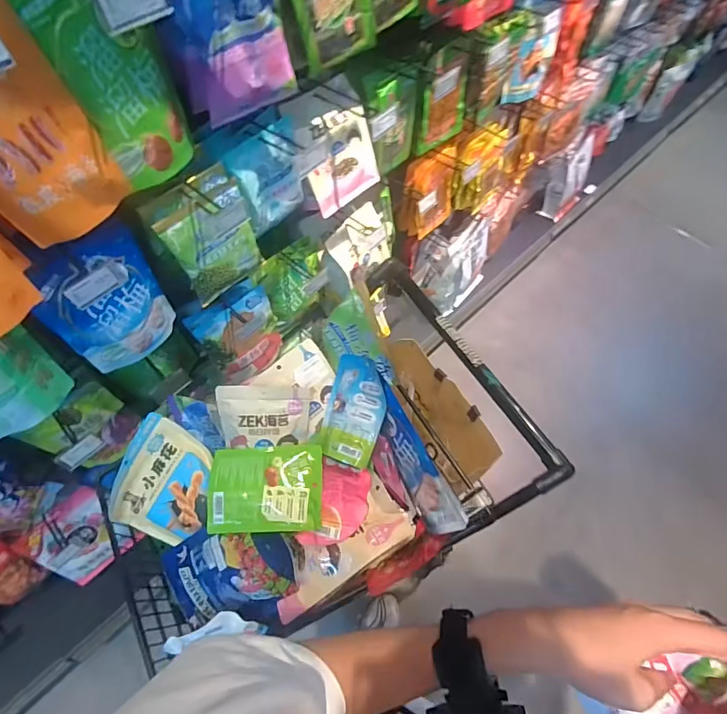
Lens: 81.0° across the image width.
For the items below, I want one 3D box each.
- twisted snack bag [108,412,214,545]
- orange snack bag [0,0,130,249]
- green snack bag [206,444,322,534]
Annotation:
[{"bbox_3d":[-0.346,0.225,0.752,0.173,0.065,0.198,24,84,4],"label":"twisted snack bag"},{"bbox_3d":[-0.422,-0.266,0.528,0.062,0.231,0.169,33,66,17],"label":"orange snack bag"},{"bbox_3d":[-0.153,0.205,0.671,0.172,0.024,0.131,-2,61,-1],"label":"green snack bag"}]

